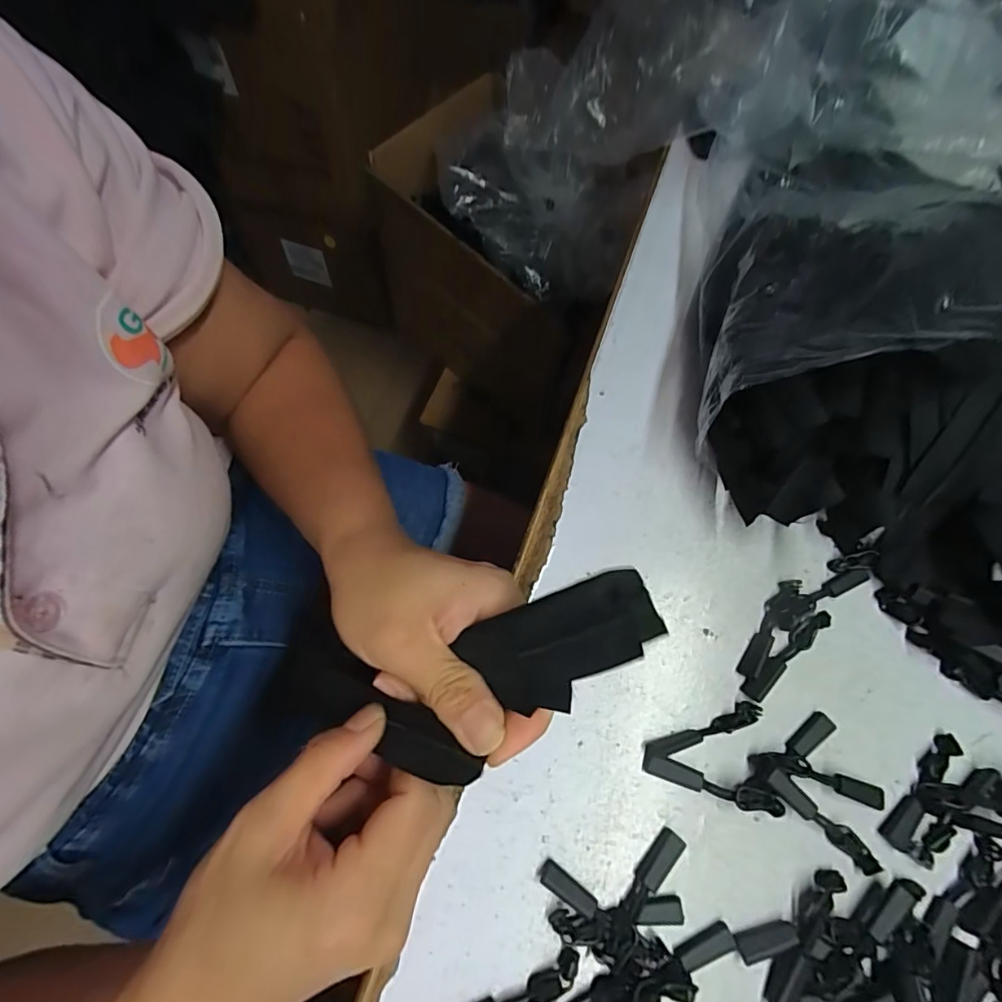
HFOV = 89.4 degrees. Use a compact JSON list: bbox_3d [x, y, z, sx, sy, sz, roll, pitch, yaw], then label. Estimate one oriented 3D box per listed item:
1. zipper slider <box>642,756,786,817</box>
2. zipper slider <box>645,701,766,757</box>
[{"bbox_3d":[0.093,0.125,0.222,0.058,0.011,0.009,16,68,5],"label":"zipper slider"},{"bbox_3d":[0.093,0.106,0.231,0.056,0.006,0.009,-19,69,-9],"label":"zipper slider"}]

